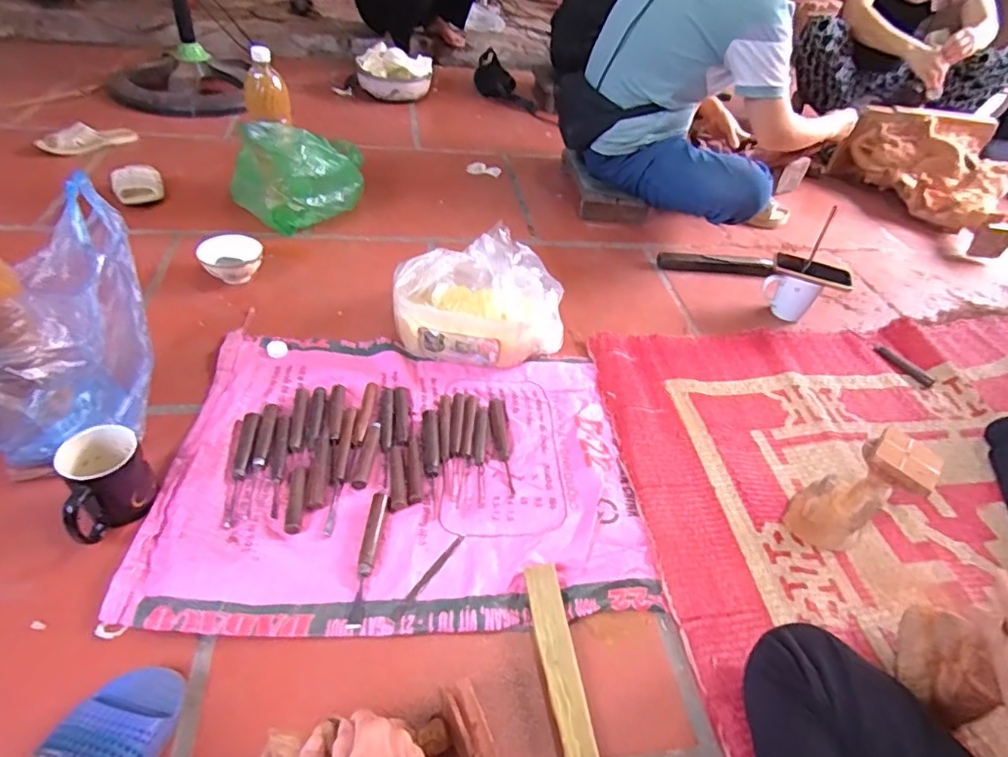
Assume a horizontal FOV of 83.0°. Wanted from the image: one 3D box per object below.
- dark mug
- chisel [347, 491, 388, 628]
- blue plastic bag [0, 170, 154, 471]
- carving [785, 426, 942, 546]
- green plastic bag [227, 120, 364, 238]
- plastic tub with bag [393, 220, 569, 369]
[{"bbox_3d":[-0.465,0.120,0.661,0.083,0.085,0.103,34,48,26],"label":"dark mug"},{"bbox_3d":[-0.164,0.214,0.690,0.018,0.015,0.173,6,42,-2],"label":"chisel"},{"bbox_3d":[-0.576,-0.060,0.717,0.227,0.239,0.236,-22,51,-28],"label":"blue plastic bag"},{"bbox_3d":[0.463,0.150,0.750,0.103,0.173,0.106,-30,54,-34],"label":"carving"},{"bbox_3d":[-0.446,-0.425,1.210,0.281,0.190,0.177,-5,44,-14],"label":"green plastic bag"},{"bbox_3d":[-0.039,-0.142,1.000,0.278,0.156,0.213,5,42,-3],"label":"plastic tub with bag"}]

